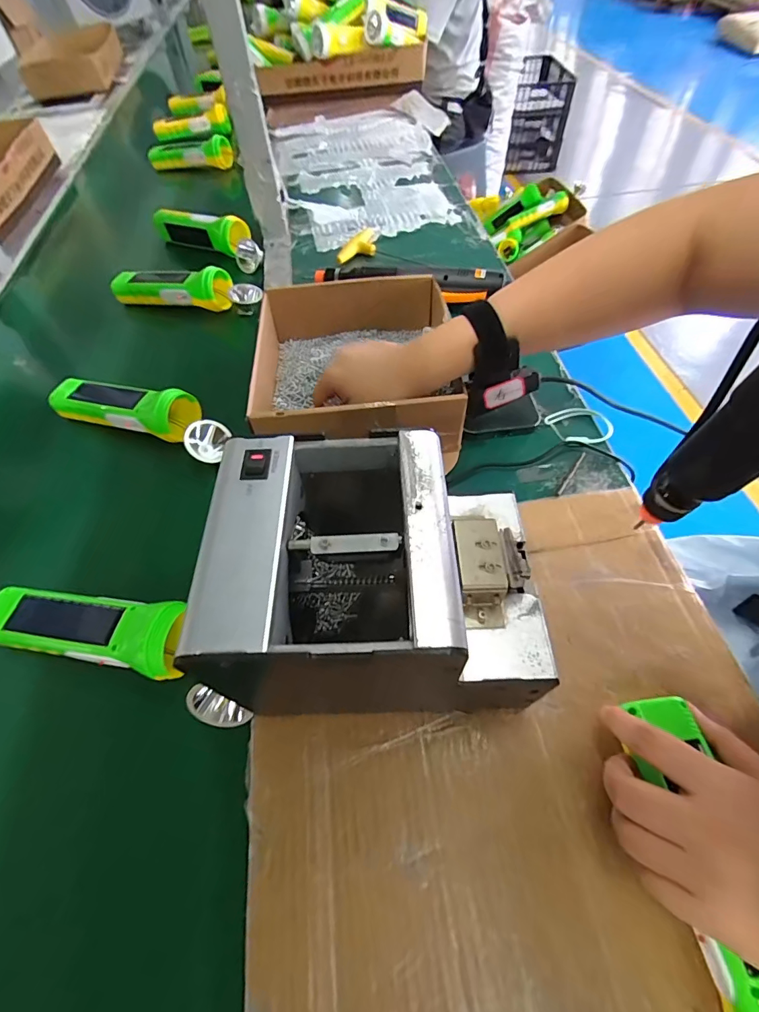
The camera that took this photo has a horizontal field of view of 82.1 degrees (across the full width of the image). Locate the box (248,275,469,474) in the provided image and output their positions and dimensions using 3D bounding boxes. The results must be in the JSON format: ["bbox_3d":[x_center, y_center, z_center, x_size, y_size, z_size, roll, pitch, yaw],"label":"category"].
[{"bbox_3d":[-0.022,-0.145,0.447,0.185,0.067,0.204,-4,56,0],"label":"box"}]

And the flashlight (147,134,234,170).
[{"bbox_3d":[-0.378,-0.706,0.869,0.177,0.042,0.061,2,57,4],"label":"flashlight"}]

